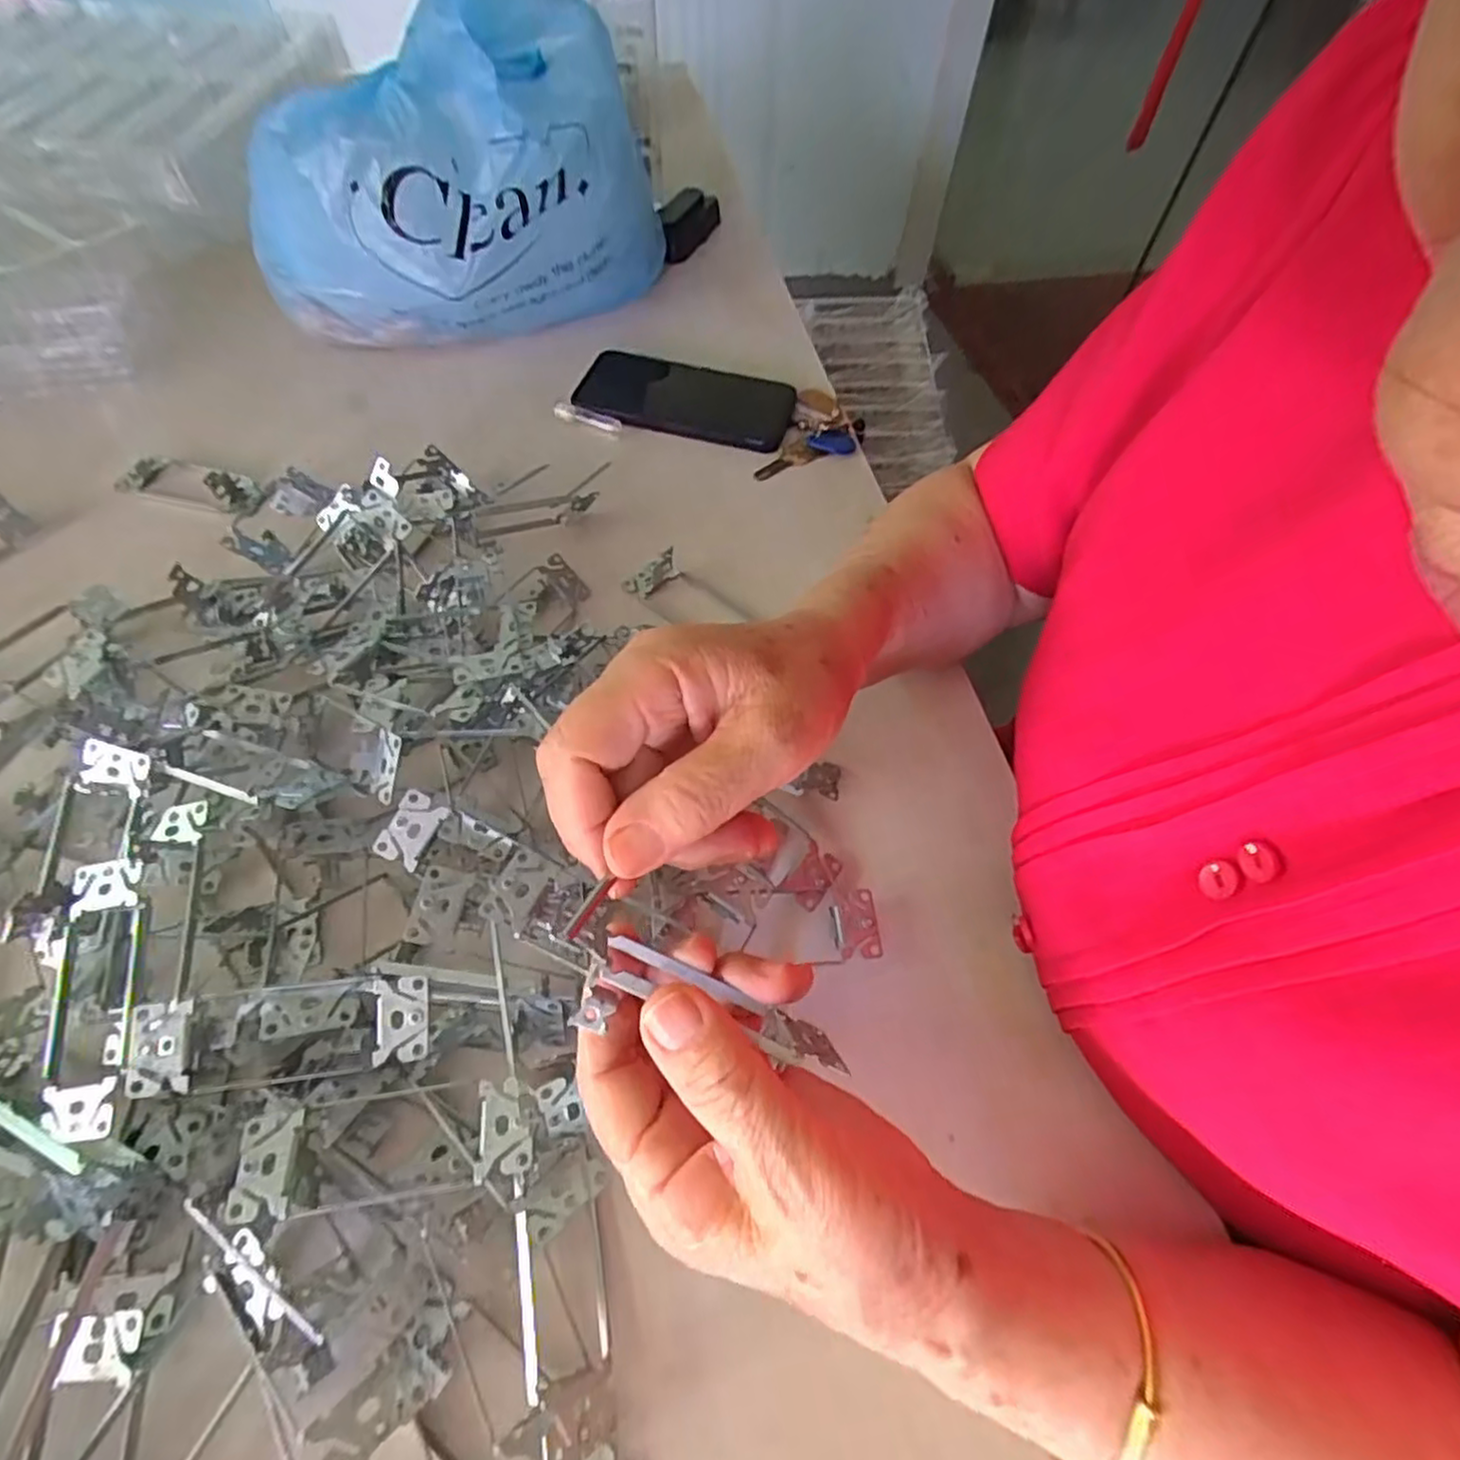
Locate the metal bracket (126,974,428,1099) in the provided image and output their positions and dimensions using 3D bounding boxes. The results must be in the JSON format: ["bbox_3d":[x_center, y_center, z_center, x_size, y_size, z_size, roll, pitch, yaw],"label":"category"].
[{"bbox_3d":[-0.177,0.120,0.277,0.106,0.008,0.035,-3,77,-13],"label":"metal bracket"}]

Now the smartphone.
[{"bbox_3d":[-0.036,-0.267,0.561,0.169,0.017,0.088,11,58,5],"label":"smartphone"}]

